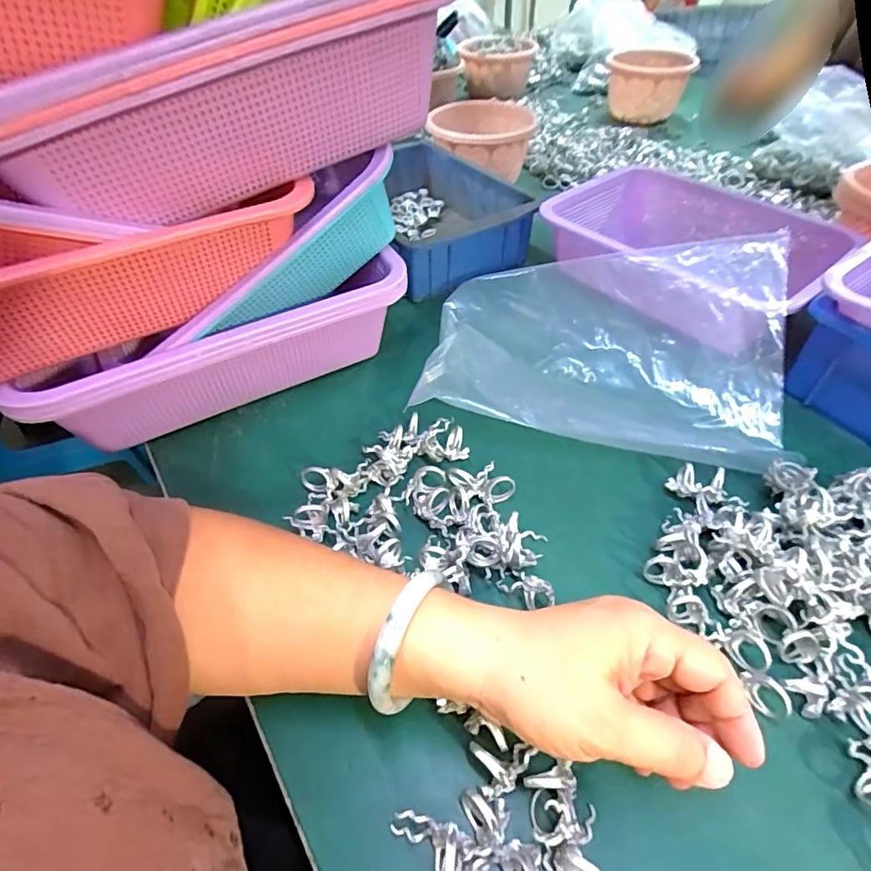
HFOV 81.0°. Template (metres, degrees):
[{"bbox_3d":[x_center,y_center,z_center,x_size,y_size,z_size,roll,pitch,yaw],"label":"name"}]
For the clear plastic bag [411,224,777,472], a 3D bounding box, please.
[{"bbox_3d":[0.137,-0.087,0.427,0.283,0.084,0.187,6,49,9],"label":"clear plastic bag"}]

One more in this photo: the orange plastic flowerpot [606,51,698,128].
[{"bbox_3d":[0.375,-0.620,0.904,0.143,0.079,0.173,17,51,18],"label":"orange plastic flowerpot"}]

